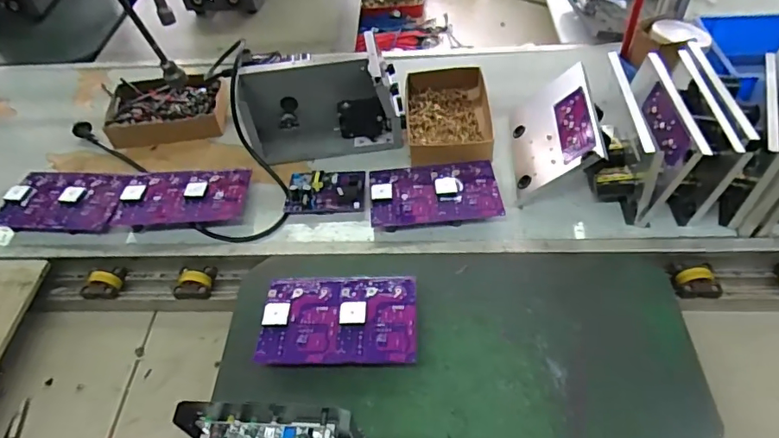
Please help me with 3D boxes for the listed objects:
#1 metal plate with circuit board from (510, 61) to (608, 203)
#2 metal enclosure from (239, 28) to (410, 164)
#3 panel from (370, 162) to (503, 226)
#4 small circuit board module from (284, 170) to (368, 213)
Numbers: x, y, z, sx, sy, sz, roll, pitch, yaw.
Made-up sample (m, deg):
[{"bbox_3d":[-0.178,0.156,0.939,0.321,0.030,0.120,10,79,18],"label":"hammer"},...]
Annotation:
[{"bbox_3d":[0.260,-0.145,0.830,0.023,0.150,0.222,32,44,-26],"label":"metal plate with circuit board"},{"bbox_3d":[-0.113,-0.195,0.890,0.265,0.148,0.121,-6,50,0],"label":"metal enclosure"},{"bbox_3d":[0.070,-0.043,0.806,0.195,0.024,0.119,-3,50,2],"label":"panel"},{"bbox_3d":[-0.102,-0.052,0.836,0.127,0.022,0.090,-3,49,6],"label":"small circuit board module"}]

